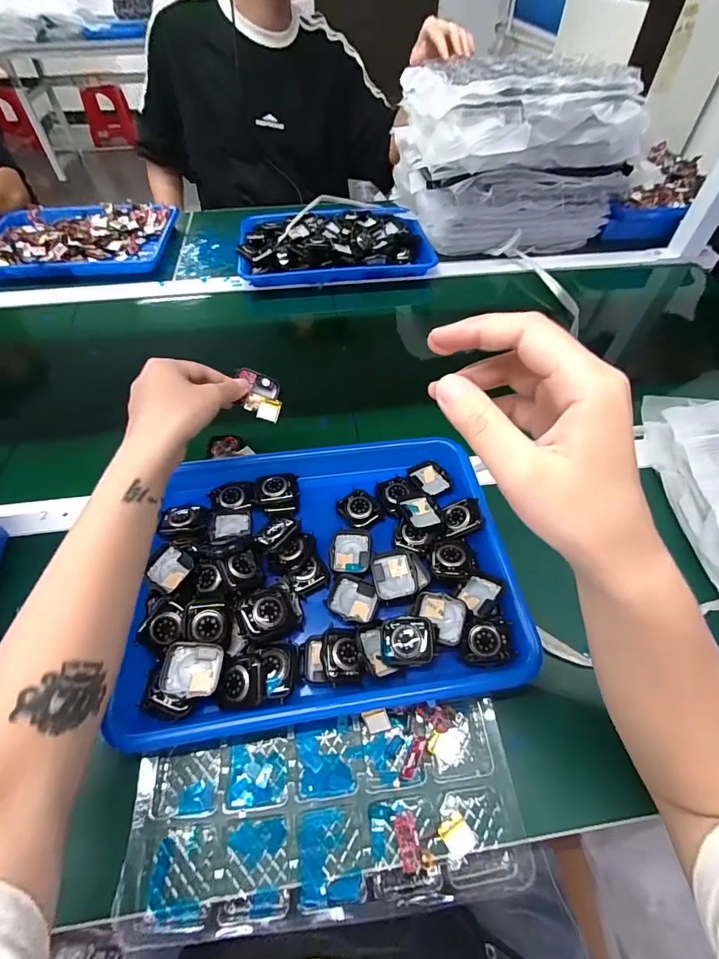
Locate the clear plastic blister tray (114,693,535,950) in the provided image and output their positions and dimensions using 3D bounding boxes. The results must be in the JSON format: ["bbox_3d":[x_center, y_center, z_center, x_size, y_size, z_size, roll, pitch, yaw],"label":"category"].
[{"bbox_3d":[-0.023,0.229,0.296,0.258,0.018,0.106,-6,53,-4],"label":"clear plastic blister tray"}]

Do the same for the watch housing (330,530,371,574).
[{"bbox_3d":[-0.008,0.067,0.390,0.036,0.010,0.041,1,53,1],"label":"watch housing"}]

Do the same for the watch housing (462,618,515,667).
[{"bbox_3d":[0.101,0.128,0.335,0.039,0.016,0.031,-4,53,-3],"label":"watch housing"}]

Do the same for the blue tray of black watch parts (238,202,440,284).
[{"bbox_3d":[-0.046,-0.427,0.754,0.326,0.050,0.248,-4,53,-3],"label":"blue tray of black watch parts"}]

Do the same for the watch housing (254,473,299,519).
[{"bbox_3d":[-0.082,0.016,0.417,0.041,0.020,0.046,-6,53,-4],"label":"watch housing"}]

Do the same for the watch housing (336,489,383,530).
[{"bbox_3d":[0.000,0.027,0.414,0.034,0.012,0.041,-38,62,-25],"label":"watch housing"}]

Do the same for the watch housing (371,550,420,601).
[{"bbox_3d":[0.030,0.083,0.366,0.035,0.007,0.041,-9,54,-7],"label":"watch housing"}]

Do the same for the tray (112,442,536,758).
[{"bbox_3d":[-0.033,0.069,0.390,0.318,0.045,0.265,-7,53,-5],"label":"tray"}]

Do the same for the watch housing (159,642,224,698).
[{"bbox_3d":[-0.124,0.141,0.316,0.043,0.008,0.037,-1,53,-1],"label":"watch housing"}]

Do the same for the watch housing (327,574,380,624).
[{"bbox_3d":[-0.006,0.102,0.364,0.042,0.008,0.037,19,55,14],"label":"watch housing"}]

